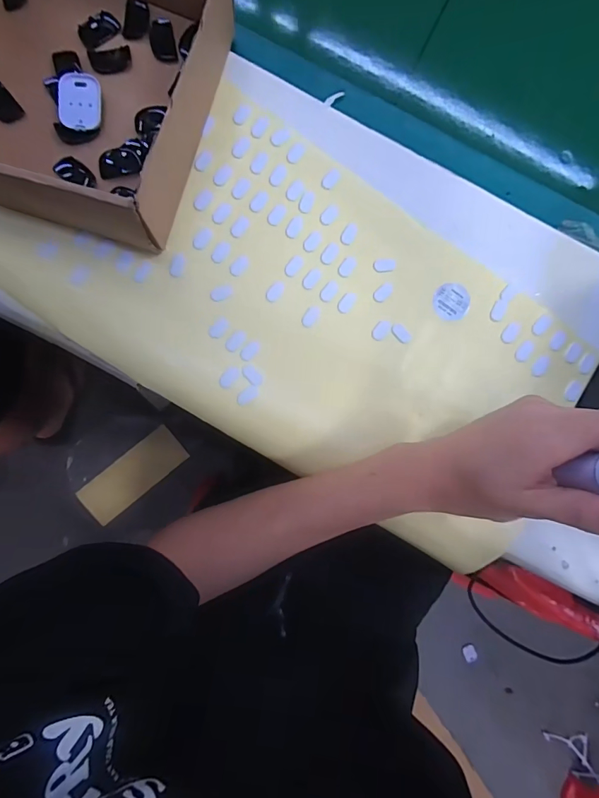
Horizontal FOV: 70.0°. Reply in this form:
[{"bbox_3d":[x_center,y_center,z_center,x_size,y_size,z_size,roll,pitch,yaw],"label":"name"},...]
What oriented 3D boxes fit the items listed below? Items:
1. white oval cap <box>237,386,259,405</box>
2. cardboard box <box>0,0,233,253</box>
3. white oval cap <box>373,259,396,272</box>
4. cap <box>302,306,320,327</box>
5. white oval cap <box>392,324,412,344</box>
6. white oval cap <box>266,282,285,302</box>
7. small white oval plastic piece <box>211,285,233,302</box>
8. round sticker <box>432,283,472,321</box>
[{"bbox_3d":[-0.039,-0.003,0.323,0.018,0.004,0.010,-40,90,-7],"label":"white oval cap"},{"bbox_3d":[-0.166,-0.232,0.292,0.195,0.071,0.205,18,84,-3],"label":"cardboard box"},{"bbox_3d":[0.069,-0.108,0.343,0.018,0.004,0.011,0,85,-5],"label":"white oval cap"},{"bbox_3d":[0.010,-0.065,0.335,0.010,0.004,0.018,33,83,-2],"label":"cap"},{"bbox_3d":[0.082,-0.052,0.341,0.018,0.004,0.010,42,83,-1],"label":"white oval cap"},{"bbox_3d":[-0.019,-0.084,0.335,0.011,0.004,0.017,28,83,-2],"label":"white oval cap"},{"bbox_3d":[-0.060,-0.082,0.330,0.018,0.004,0.010,-31,89,-7],"label":"small white oval plastic piece"},{"bbox_3d":[0.124,-0.079,0.348,0.030,0.004,0.030,0,89,-1],"label":"round sticker"}]

